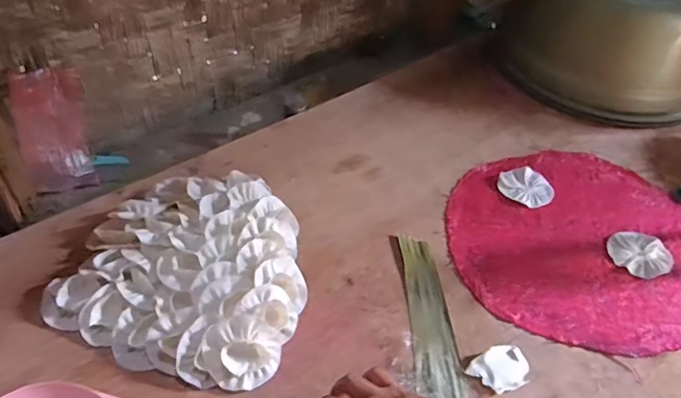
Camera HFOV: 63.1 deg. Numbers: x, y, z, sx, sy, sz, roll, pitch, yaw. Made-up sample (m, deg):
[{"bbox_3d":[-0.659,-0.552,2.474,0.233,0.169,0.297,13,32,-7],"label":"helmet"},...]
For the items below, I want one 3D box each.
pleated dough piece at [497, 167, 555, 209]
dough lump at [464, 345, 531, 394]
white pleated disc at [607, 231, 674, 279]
[{"bbox_3d":[0.267,-0.018,0.796,0.076,0.012,0.064,26,50,19],"label":"pleated dough piece"},{"bbox_3d":[0.174,0.184,0.599,0.069,0.011,0.045,-18,50,-21],"label":"dough lump"},{"bbox_3d":[0.390,0.070,0.719,0.074,0.008,0.070,2,46,-2],"label":"white pleated disc"}]

